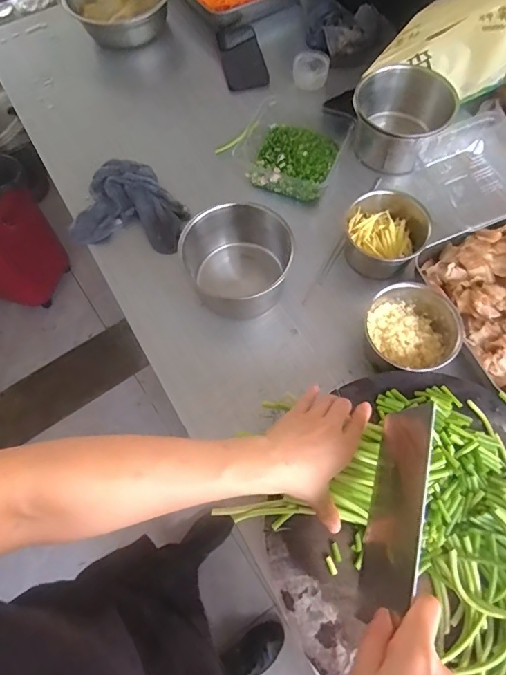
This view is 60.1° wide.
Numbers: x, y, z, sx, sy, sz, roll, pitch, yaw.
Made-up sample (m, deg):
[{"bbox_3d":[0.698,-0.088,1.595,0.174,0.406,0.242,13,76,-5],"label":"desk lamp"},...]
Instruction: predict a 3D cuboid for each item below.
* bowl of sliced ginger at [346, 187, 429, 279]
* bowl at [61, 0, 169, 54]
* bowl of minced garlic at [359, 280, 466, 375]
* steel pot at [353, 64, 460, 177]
[{"bbox_3d":[0.191,-0.147,0.636,0.108,0.080,0.107,-1,66,2],"label":"bowl of sliced ginger"},{"bbox_3d":[-0.261,-0.648,0.861,0.208,0.074,0.195,-9,66,-2],"label":"bowl"},{"bbox_3d":[0.203,-0.006,0.570,0.112,0.061,0.117,-1,66,2],"label":"bowl of minced garlic"},{"bbox_3d":[0.231,-0.342,0.697,0.145,0.098,0.132,-1,66,2],"label":"steel pot"}]

